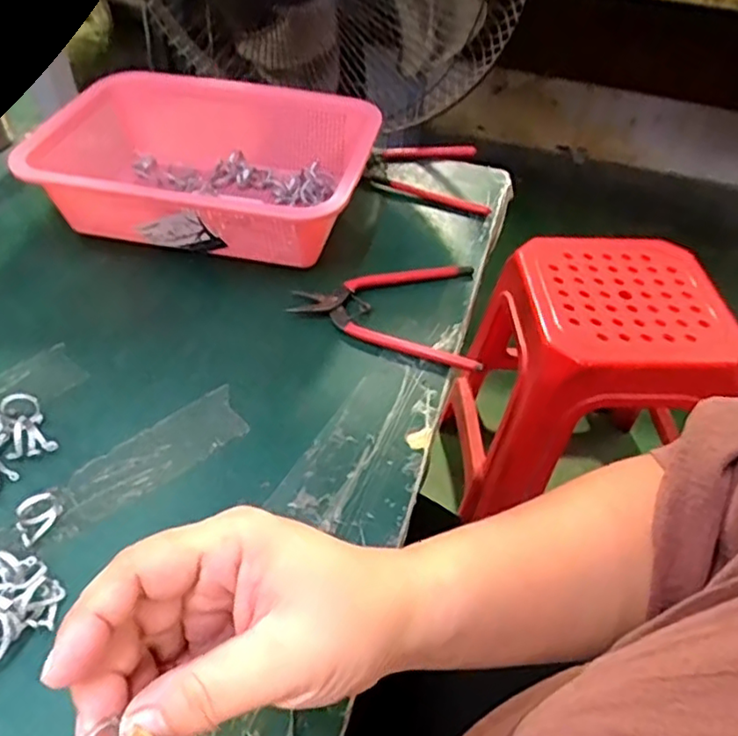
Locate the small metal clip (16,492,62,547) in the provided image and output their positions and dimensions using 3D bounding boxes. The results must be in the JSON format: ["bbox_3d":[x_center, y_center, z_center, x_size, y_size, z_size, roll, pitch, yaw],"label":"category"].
[{"bbox_3d":[-0.184,0.081,0.349,0.013,0.019,0.030,19,48,15],"label":"small metal clip"}]

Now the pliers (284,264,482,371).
[{"bbox_3d":[0.012,-0.041,0.477,0.134,0.012,0.110,1,46,-1],"label":"pliers"}]

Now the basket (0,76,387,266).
[{"bbox_3d":[-0.139,-0.169,0.538,0.279,0.081,0.162,9,47,6],"label":"basket"}]

